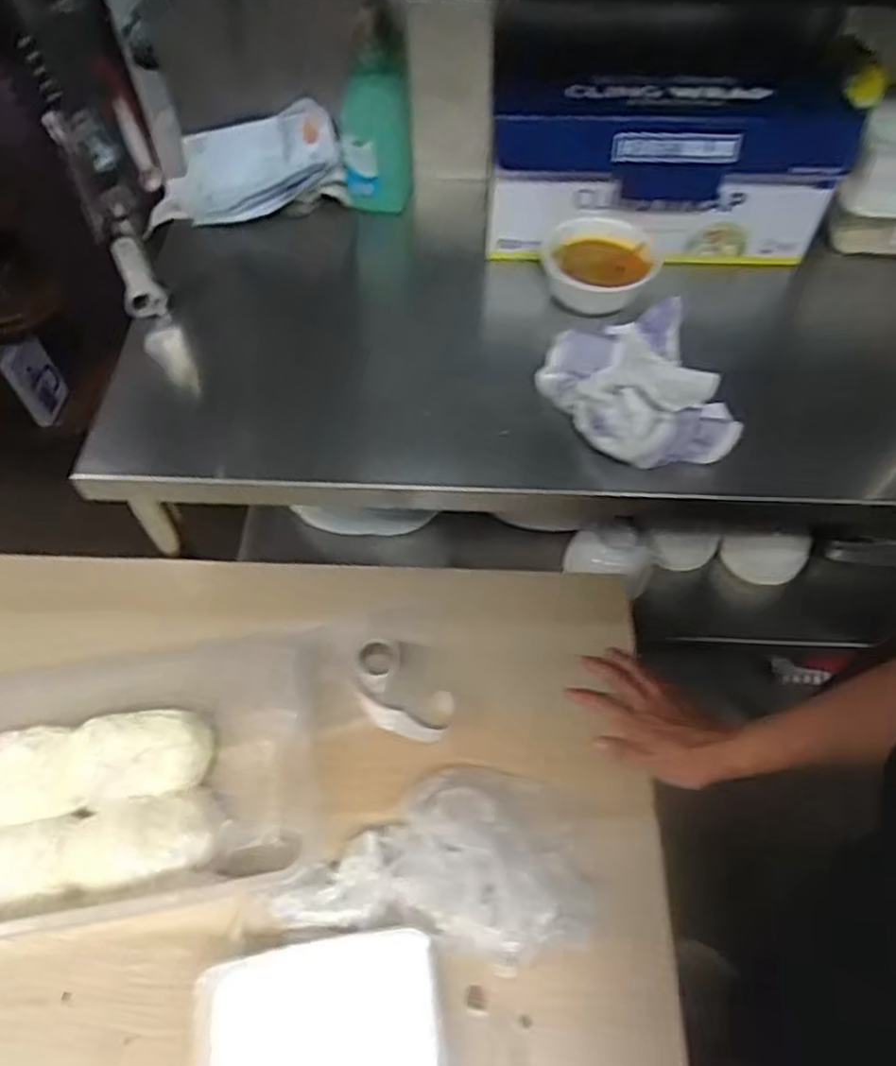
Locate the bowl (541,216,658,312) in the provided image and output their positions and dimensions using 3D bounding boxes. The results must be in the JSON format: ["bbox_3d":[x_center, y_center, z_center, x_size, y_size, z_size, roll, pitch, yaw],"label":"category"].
[{"bbox_3d":[0.163,-0.275,0.747,0.122,0.049,0.112,0,57,-1],"label":"bowl"}]

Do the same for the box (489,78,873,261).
[{"bbox_3d":[0.225,-0.372,0.751,0.351,0.150,0.085,2,57,1],"label":"box"}]

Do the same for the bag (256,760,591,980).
[{"bbox_3d":[0.000,0.254,0.583,0.235,0.084,0.149,10,57,6],"label":"bag"}]

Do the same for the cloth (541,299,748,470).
[{"bbox_3d":[0.184,-0.141,0.677,0.157,0.042,0.180,-16,59,-11],"label":"cloth"}]

